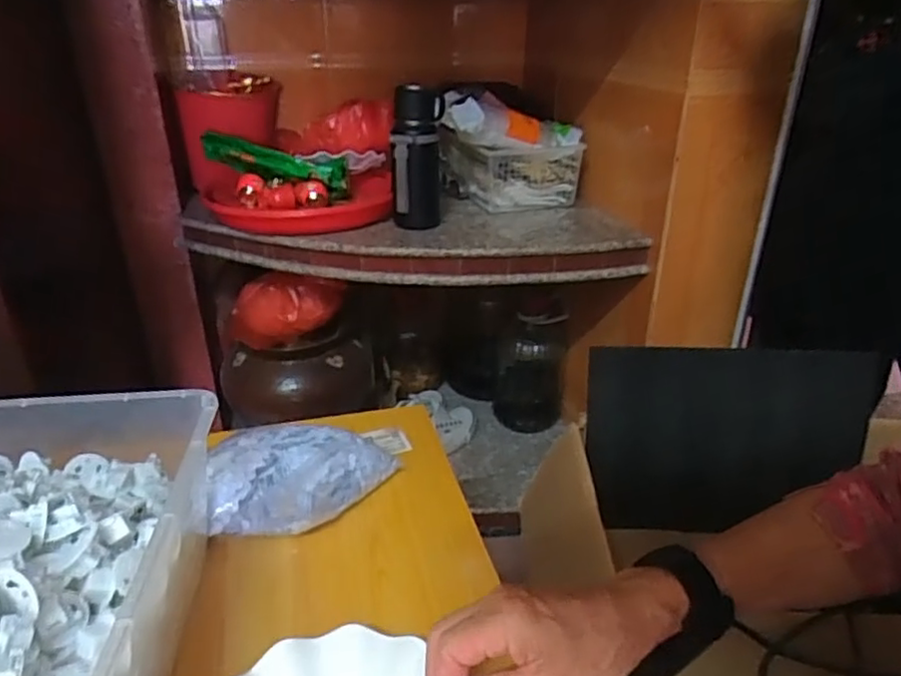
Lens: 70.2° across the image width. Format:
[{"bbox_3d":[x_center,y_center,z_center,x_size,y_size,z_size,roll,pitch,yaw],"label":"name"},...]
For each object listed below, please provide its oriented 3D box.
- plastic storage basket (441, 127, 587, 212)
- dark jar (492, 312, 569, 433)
[{"bbox_3d":[0.119,-0.329,1.272,0.212,0.125,0.195,-8,28,-16],"label":"plastic storage basket"},{"bbox_3d":[0.182,0.069,1.483,0.151,0.284,0.133,4,27,6],"label":"dark jar"}]

